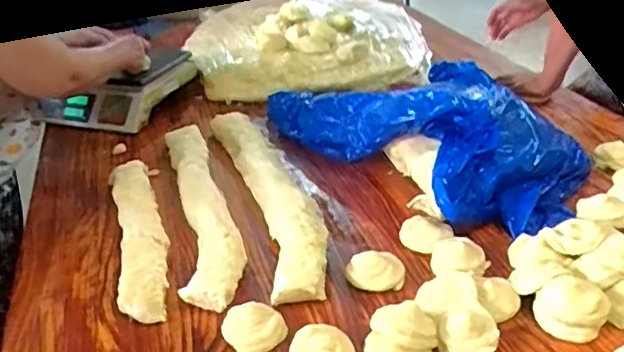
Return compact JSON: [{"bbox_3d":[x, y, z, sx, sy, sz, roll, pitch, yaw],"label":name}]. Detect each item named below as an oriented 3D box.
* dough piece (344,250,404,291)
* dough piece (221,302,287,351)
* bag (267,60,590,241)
[{"bbox_3d":[0.094,0.144,0.882,0.084,0.033,0.062,1,33,7],"label":"dough piece"},{"bbox_3d":[-0.077,0.201,0.794,0.084,0.029,0.073,-8,33,-8],"label":"dough piece"},{"bbox_3d":[0.269,-0.136,1.206,0.474,0.139,0.655,-24,38,-28],"label":"bag"}]

